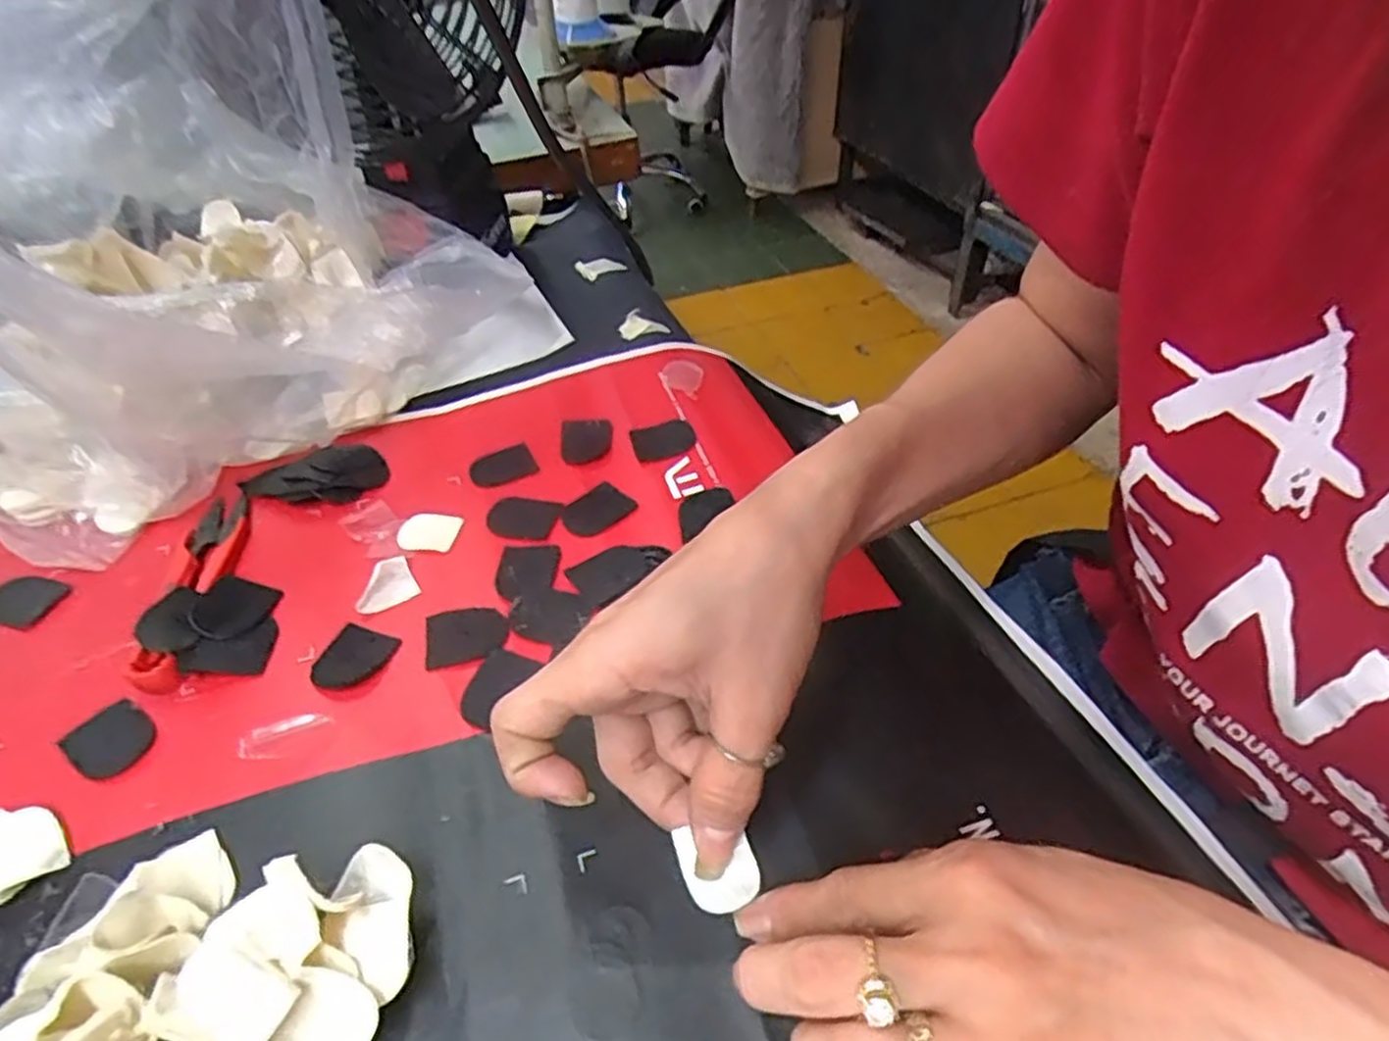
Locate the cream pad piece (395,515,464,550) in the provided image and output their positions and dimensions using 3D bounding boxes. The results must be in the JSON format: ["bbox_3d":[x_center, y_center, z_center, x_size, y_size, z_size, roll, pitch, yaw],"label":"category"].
[{"bbox_3d":[-0.133,0.004,0.388,0.031,0.004,0.022,1,44,5],"label":"cream pad piece"}]

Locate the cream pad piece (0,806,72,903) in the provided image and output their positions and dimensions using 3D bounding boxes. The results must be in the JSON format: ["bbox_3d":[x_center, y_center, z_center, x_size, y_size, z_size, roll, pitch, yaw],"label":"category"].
[{"bbox_3d":[-0.236,0.115,0.269,0.030,0.010,0.030,-34,51,-27],"label":"cream pad piece"}]

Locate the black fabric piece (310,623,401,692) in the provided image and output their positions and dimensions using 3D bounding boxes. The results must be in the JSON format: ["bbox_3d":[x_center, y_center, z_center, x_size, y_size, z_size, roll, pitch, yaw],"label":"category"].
[{"bbox_3d":[-0.143,0.057,0.324,0.027,0.004,0.032,16,47,20],"label":"black fabric piece"}]

